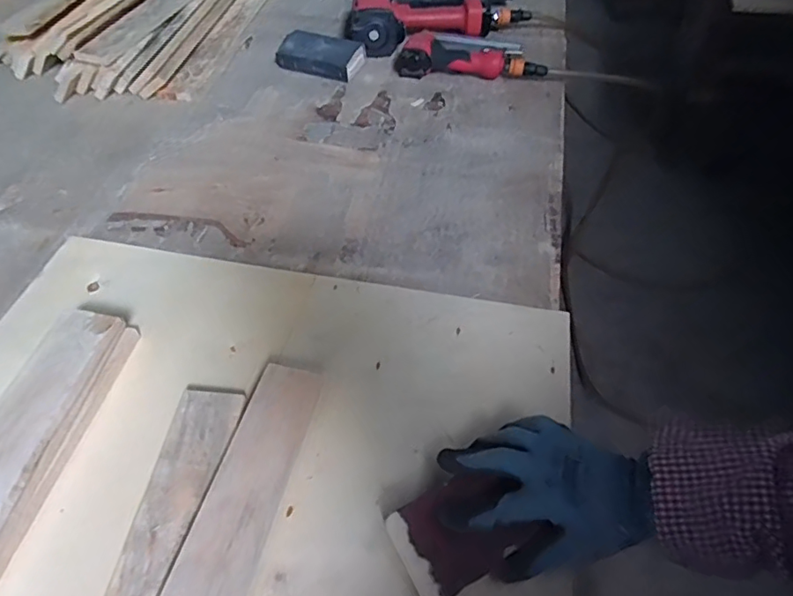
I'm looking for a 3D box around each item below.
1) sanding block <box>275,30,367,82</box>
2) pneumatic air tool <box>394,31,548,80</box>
[{"bbox_3d":[-0.135,-0.423,0.932,0.147,0.040,0.085,17,54,14],"label":"sanding block"},{"bbox_3d":[0.125,-0.424,0.928,0.245,0.041,0.102,3,52,3],"label":"pneumatic air tool"}]

